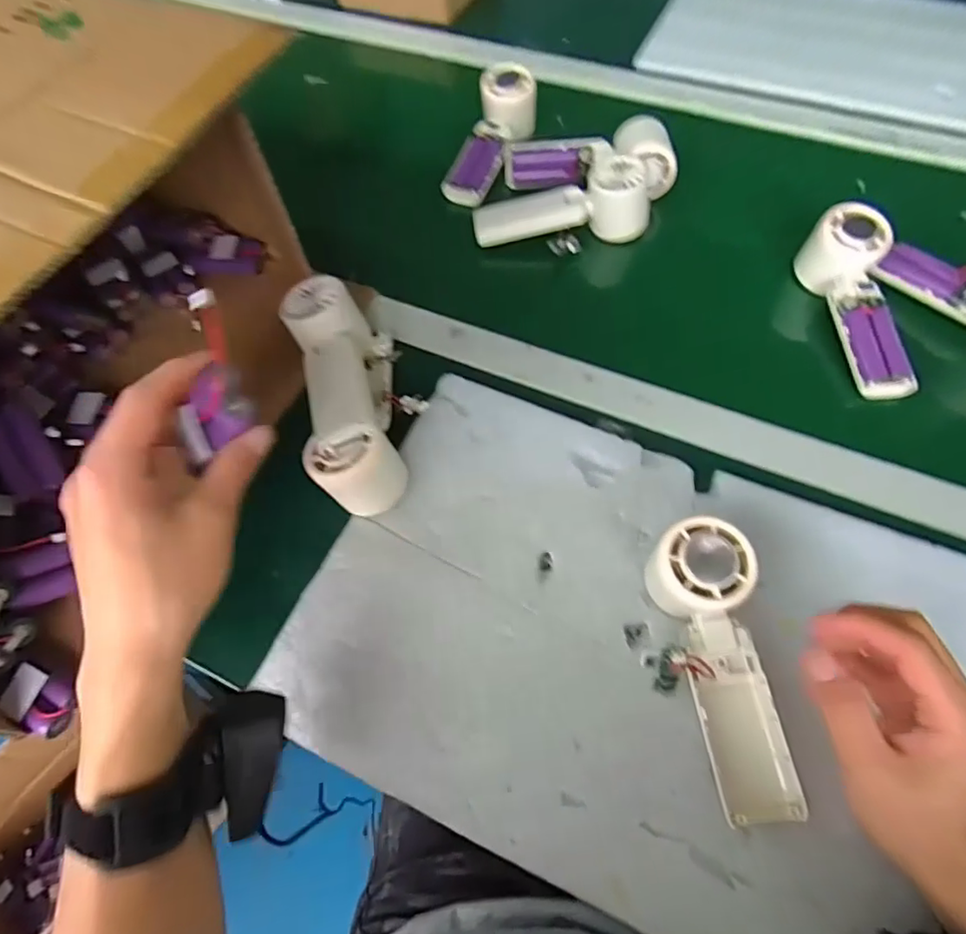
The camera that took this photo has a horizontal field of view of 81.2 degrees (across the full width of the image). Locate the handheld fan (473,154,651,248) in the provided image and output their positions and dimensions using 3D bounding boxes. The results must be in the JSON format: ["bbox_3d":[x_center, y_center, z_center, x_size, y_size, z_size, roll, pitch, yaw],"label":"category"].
[{"bbox_3d":[0.074,-0.250,0.535,0.162,0.048,0.046,-8,60,-1],"label":"handheld fan"}]

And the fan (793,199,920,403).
[{"bbox_3d":[0.318,-0.137,0.477,0.049,0.050,0.169,-8,77,-2],"label":"fan"}]

